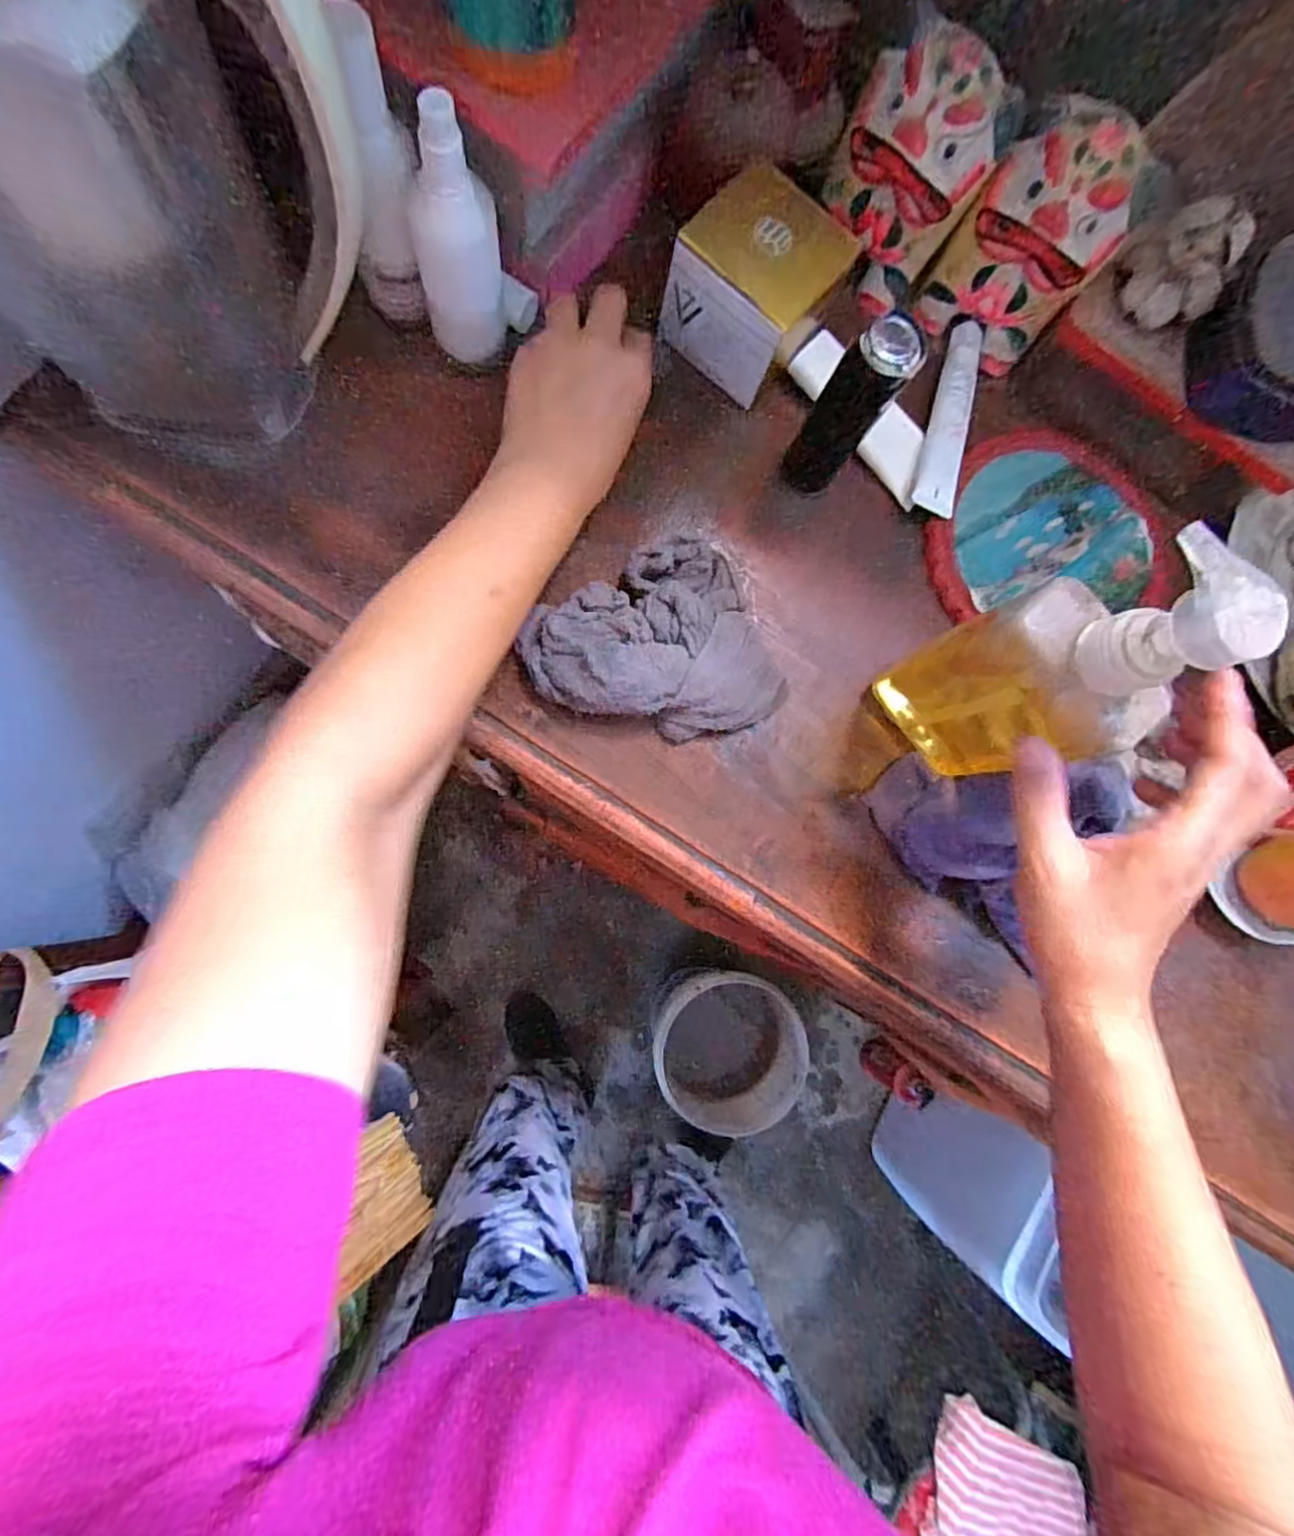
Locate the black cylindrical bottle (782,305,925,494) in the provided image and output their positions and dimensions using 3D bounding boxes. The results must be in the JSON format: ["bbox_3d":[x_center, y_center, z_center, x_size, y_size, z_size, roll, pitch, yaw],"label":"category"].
[{"bbox_3d":[0.124,-0.220,0.408,0.037,0.121,0.034,35,81,-2],"label":"black cylindrical bottle"}]

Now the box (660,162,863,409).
[{"bbox_3d":[0.069,-0.312,0.423,0.082,0.079,0.094,41,81,-1],"label":"box"}]

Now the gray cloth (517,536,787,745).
[{"bbox_3d":[0.009,-0.069,0.420,0.146,0.041,0.124,-31,88,-9],"label":"gray cloth"}]

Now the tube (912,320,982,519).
[{"bbox_3d":[0.218,-0.254,0.476,0.029,0.015,0.150,15,83,-5],"label":"tube"}]

